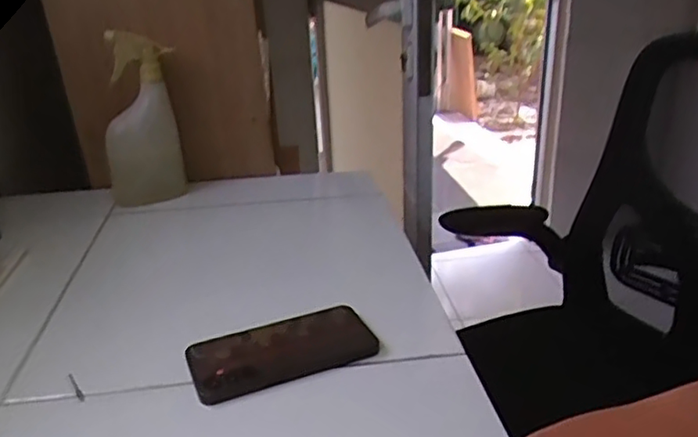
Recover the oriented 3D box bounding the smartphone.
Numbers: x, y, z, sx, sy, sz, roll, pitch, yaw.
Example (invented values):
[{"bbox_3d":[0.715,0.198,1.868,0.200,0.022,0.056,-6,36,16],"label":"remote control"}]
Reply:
[{"bbox_3d":[-0.061,0.118,0.553,0.165,0.011,0.082,-11,30,-20],"label":"smartphone"}]

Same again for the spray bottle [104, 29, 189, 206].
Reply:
[{"bbox_3d":[-0.306,-0.139,0.881,0.108,0.235,0.052,-11,25,-19],"label":"spray bottle"}]

